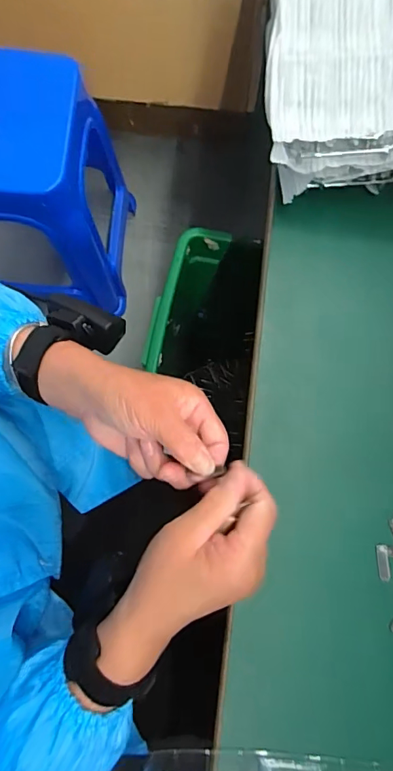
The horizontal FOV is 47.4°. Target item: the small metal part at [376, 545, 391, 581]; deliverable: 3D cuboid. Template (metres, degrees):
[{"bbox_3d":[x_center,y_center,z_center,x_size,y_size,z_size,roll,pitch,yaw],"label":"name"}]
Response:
[{"bbox_3d":[0.154,0.146,0.366,0.009,0.004,0.027,2,79,-1],"label":"small metal part"}]

